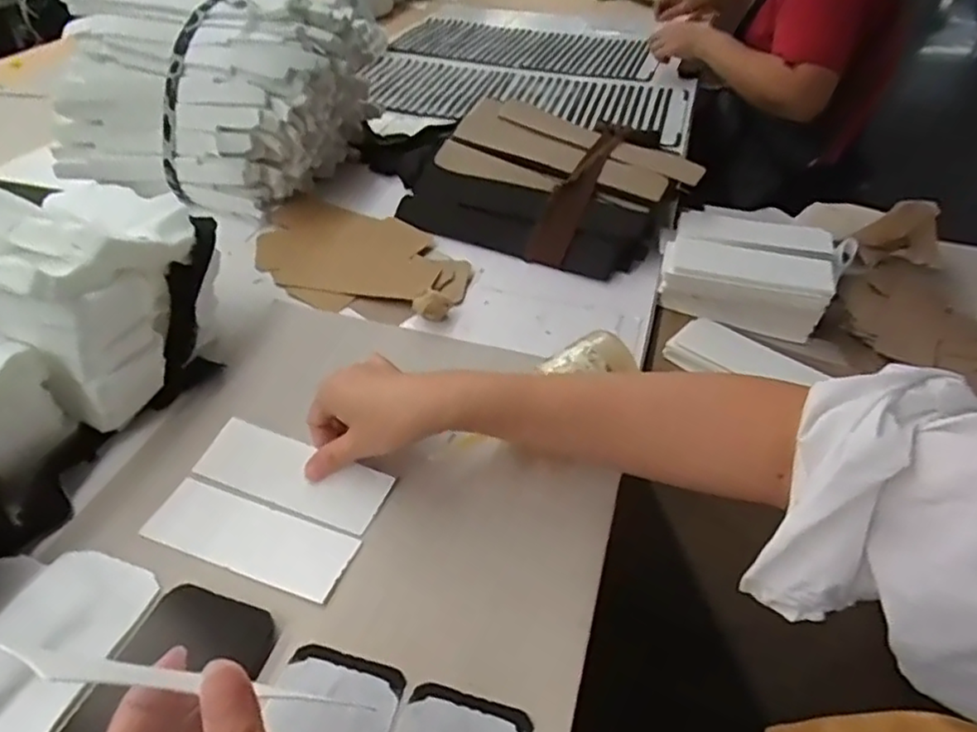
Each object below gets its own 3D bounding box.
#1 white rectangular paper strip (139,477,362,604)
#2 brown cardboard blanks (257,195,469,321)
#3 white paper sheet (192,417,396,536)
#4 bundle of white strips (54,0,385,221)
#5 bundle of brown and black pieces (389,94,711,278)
[{"bbox_3d":[-0.165,0.119,0.456,0.144,0.004,0.052,16,44,14],"label":"white rectangular paper strip"},{"bbox_3d":[-0.144,-0.121,0.706,0.269,0.022,0.159,23,46,20],"label":"brown cardboard blanks"},{"bbox_3d":[-0.145,0.079,0.487,0.143,0.004,0.052,17,52,15],"label":"white paper sheet"},{"bbox_3d":[-0.327,-0.350,0.817,0.296,0.207,0.276,11,43,8],"label":"bundle of white strips"},{"bbox_3d":[0.069,-0.208,0.759,0.300,0.095,0.191,21,45,18],"label":"bundle of brown and black pieces"}]

